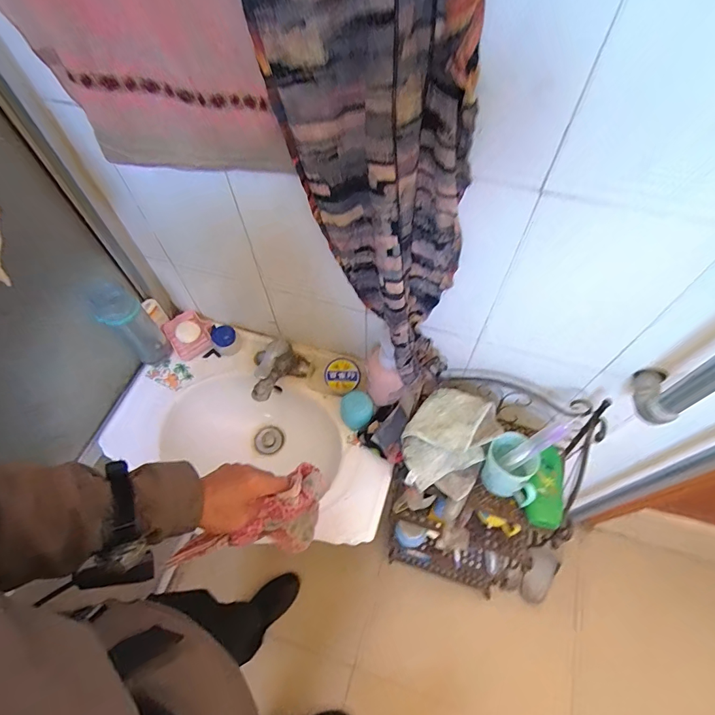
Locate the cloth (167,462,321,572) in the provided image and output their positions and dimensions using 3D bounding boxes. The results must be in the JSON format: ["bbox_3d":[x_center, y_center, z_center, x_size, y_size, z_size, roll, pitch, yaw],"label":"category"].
[{"bbox_3d":[-0.132,0.231,0.544,0.212,0.130,0.077,-31,64,-16],"label":"cloth"}]

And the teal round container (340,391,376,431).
[{"bbox_3d":[0.001,0.104,0.801,0.064,0.049,0.066,0,60,1],"label":"teal round container"}]

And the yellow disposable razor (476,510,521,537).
[{"bbox_3d":[0.311,0.364,0.908,0.103,0.039,0.031,4,49,53],"label":"yellow disposable razor"}]

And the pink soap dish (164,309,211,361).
[{"bbox_3d":[-0.374,-0.051,0.926,0.090,0.034,0.105,-33,65,-17],"label":"pink soap dish"}]

